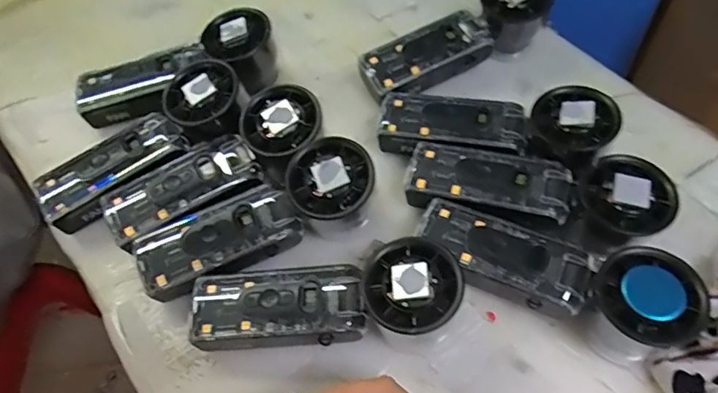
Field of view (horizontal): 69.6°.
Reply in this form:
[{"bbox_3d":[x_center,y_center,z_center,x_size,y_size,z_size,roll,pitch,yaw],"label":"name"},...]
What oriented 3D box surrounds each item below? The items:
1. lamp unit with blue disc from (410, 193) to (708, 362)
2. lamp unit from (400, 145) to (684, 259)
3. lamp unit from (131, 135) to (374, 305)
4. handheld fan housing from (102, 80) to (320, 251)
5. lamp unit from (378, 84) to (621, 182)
[{"bbox_3d":[0.118,0.047,0.327,0.168,0.054,0.055,25,63,17],"label":"lamp unit with blue disc"},{"bbox_3d":[0.117,-0.005,0.353,0.167,0.049,0.057,17,61,13],"label":"lamp unit"},{"bbox_3d":[-0.070,0.018,0.353,0.167,0.062,0.056,-20,60,-9],"label":"lamp unit"},{"bbox_3d":[-0.100,-0.015,0.378,0.172,0.049,0.062,-32,61,-2],"label":"handheld fan housing"},{"bbox_3d":[0.097,-0.052,0.384,0.164,0.059,0.065,18,61,14],"label":"lamp unit"}]

